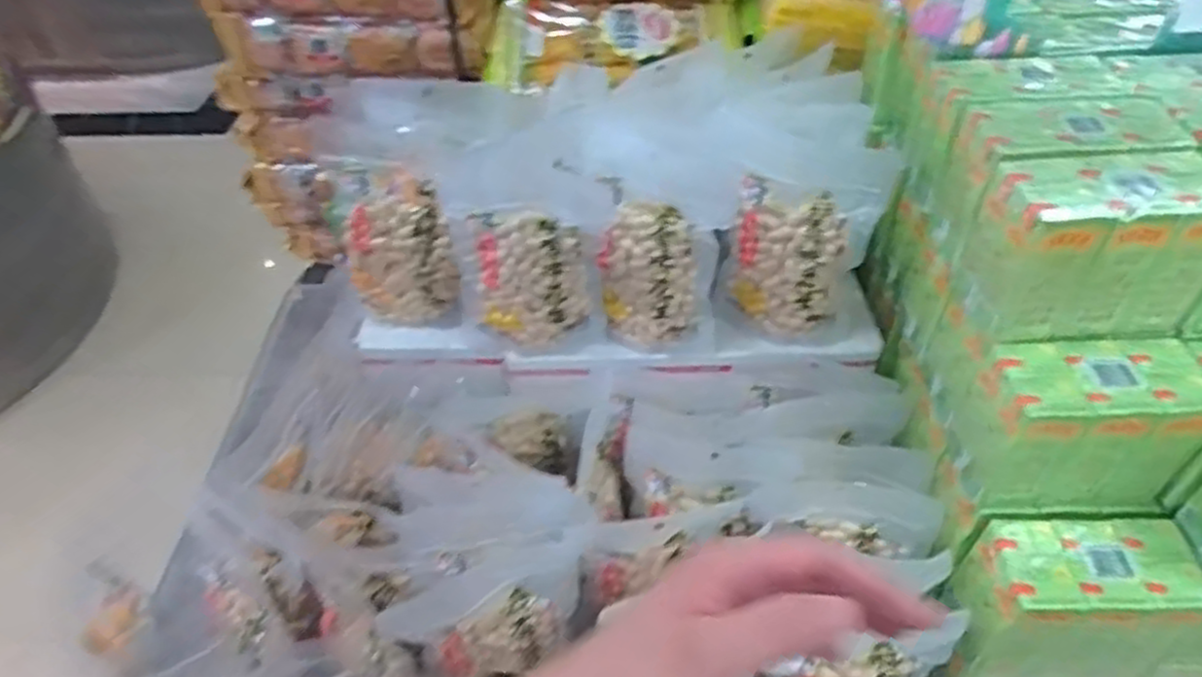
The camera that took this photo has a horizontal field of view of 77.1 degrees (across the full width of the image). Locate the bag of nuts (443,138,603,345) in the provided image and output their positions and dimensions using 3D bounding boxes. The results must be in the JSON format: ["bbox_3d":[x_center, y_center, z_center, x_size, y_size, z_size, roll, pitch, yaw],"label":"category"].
[{"bbox_3d":[-0.066,-0.050,0.738,0.110,0.147,0.030,-7,43,-1],"label":"bag of nuts"}]

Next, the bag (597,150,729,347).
[{"bbox_3d":[0.055,-0.058,0.747,0.109,0.139,0.050,17,48,23],"label":"bag"}]

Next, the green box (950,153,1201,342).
[{"bbox_3d":[0.378,-0.071,0.580,0.153,0.120,0.083,-5,43,1],"label":"green box"}]

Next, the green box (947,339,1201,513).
[{"bbox_3d":[0.382,0.069,0.604,0.164,0.124,0.083,-5,43,1],"label":"green box"}]

